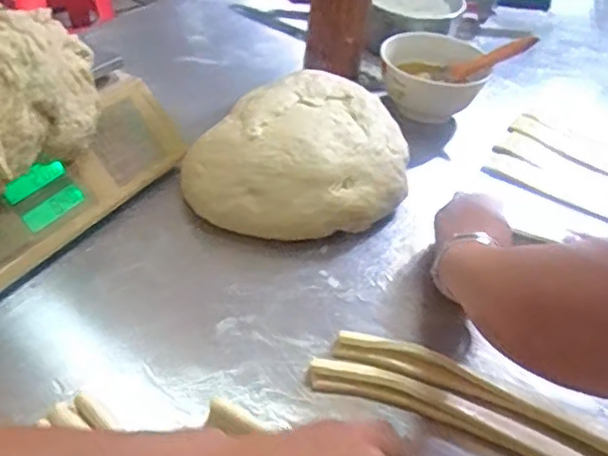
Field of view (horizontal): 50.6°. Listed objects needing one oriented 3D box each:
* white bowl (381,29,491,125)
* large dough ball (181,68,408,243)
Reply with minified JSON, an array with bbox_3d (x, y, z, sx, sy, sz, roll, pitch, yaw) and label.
[{"bbox_3d":[0.171,-0.201,0.880,0.137,0.084,0.159,8,39,3],"label":"white bowl"},{"bbox_3d":[-0.002,-0.087,0.713,0.242,0.100,0.221,3,39,-3],"label":"large dough ball"}]

